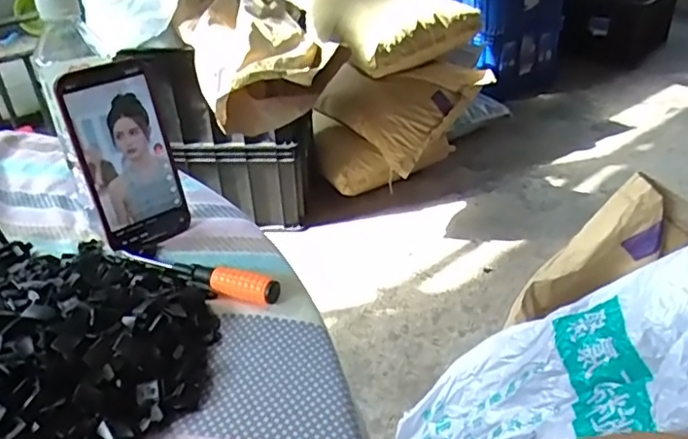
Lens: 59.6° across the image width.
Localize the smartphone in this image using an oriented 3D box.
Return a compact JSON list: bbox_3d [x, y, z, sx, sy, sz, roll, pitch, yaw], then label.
[{"bbox_3d":[-0.185,-0.052,0.513,0.076,0.153,0.008,-24,26,-29],"label":"smartphone"}]

